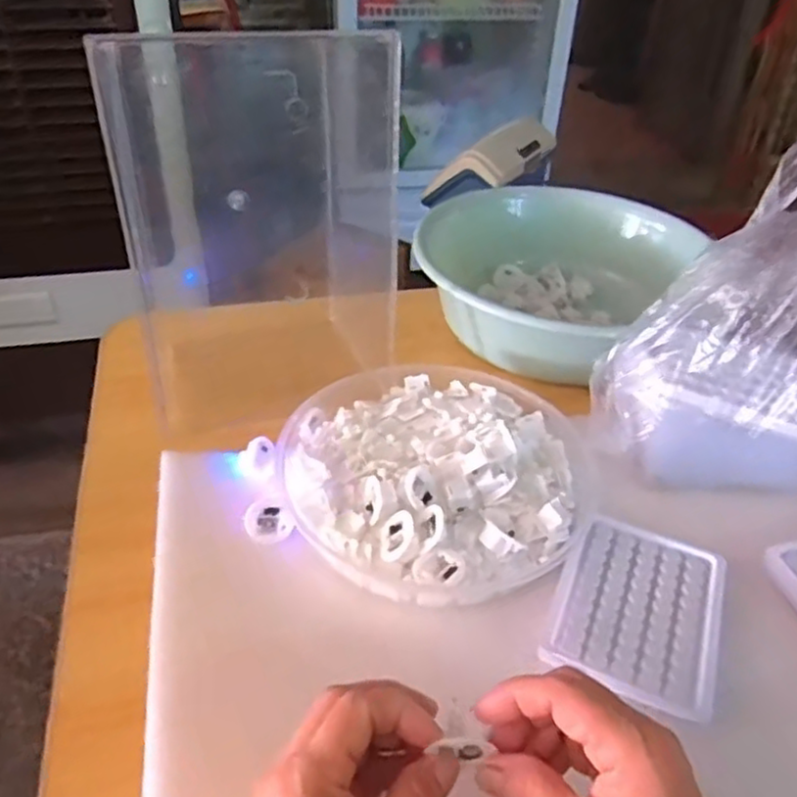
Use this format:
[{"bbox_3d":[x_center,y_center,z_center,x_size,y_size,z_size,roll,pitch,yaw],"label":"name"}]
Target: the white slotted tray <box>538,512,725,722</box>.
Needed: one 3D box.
[{"bbox_3d":[0.153,0.129,0.449,0.095,0.008,0.132,18,41,19],"label":"white slotted tray"}]

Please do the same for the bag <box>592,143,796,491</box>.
[{"bbox_3d":[0.252,-0.058,0.502,0.184,0.225,0.130,18,41,18],"label":"bag"}]

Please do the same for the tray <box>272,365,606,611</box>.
[{"bbox_3d":[0.021,0.040,0.526,0.211,0.031,0.230,2,38,-1],"label":"tray"}]

